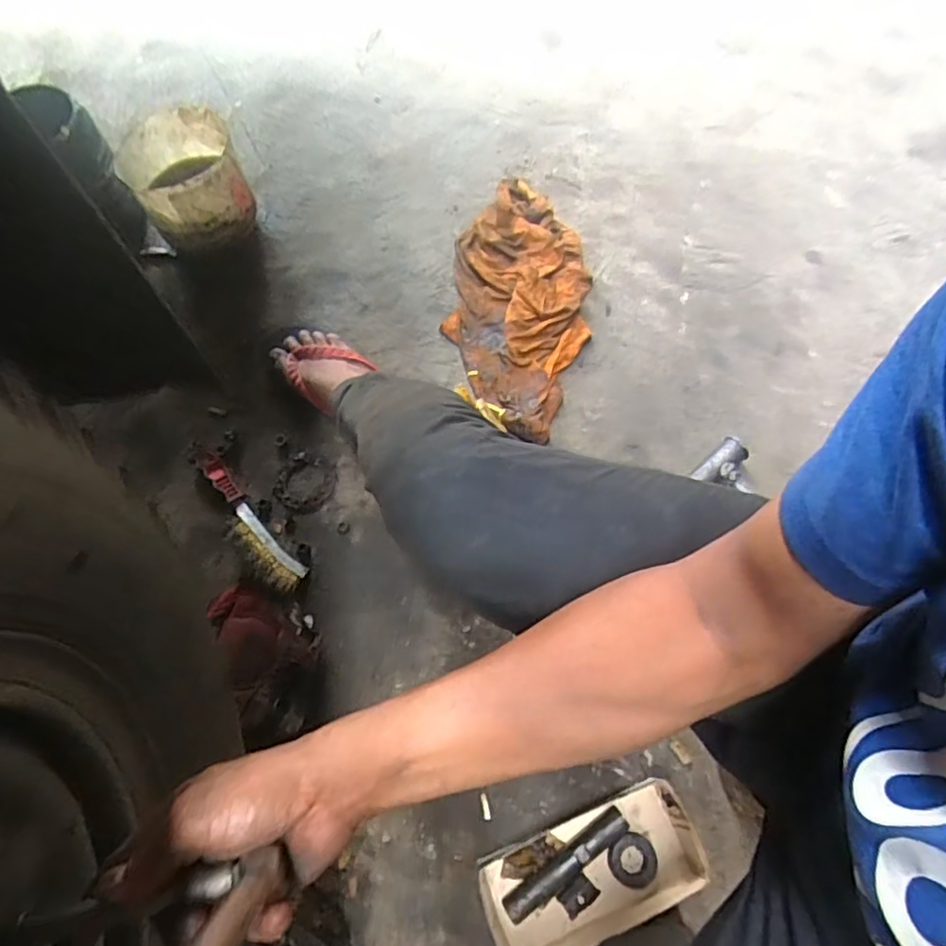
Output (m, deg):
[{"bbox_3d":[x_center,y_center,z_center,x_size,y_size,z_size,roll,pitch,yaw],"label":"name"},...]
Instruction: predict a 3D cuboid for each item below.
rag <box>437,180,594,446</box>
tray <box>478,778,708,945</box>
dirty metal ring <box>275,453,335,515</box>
[{"bbox_3d":[0.071,-0.270,0.920,0.213,0.051,0.434,8,68,2],"label":"rag"},{"bbox_3d":[0.128,0.431,0.655,0.233,0.035,0.114,-20,70,-9],"label":"tray"},{"bbox_3d":[-0.230,0.015,0.839,0.074,0.008,0.082,26,70,8],"label":"dirty metal ring"}]

